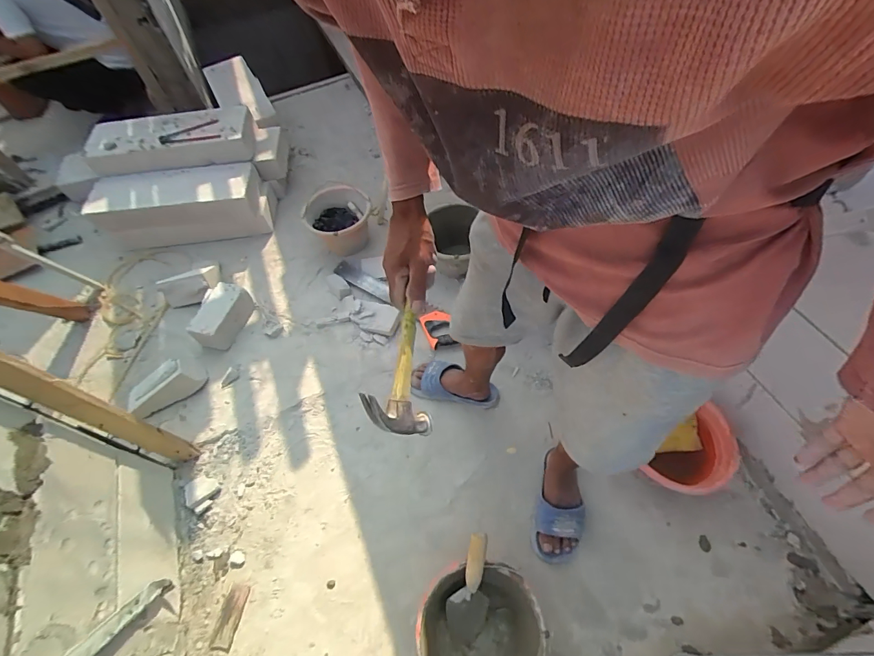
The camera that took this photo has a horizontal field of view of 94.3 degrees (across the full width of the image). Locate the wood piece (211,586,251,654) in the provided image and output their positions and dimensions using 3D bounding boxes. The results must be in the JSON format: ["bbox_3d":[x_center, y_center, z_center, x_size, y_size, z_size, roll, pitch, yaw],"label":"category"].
[{"bbox_3d":[-0.472,0.662,0.929,0.043,0.007,0.123,15,57,-5],"label":"wood piece"}]

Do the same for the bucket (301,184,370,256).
[{"bbox_3d":[-0.346,-0.395,1.470,0.224,0.139,0.222,-2,58,4],"label":"bucket"}]

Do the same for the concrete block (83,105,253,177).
[{"bbox_3d":[-0.971,-0.683,1.493,0.563,0.108,0.215,-9,57,-1],"label":"concrete block"}]

